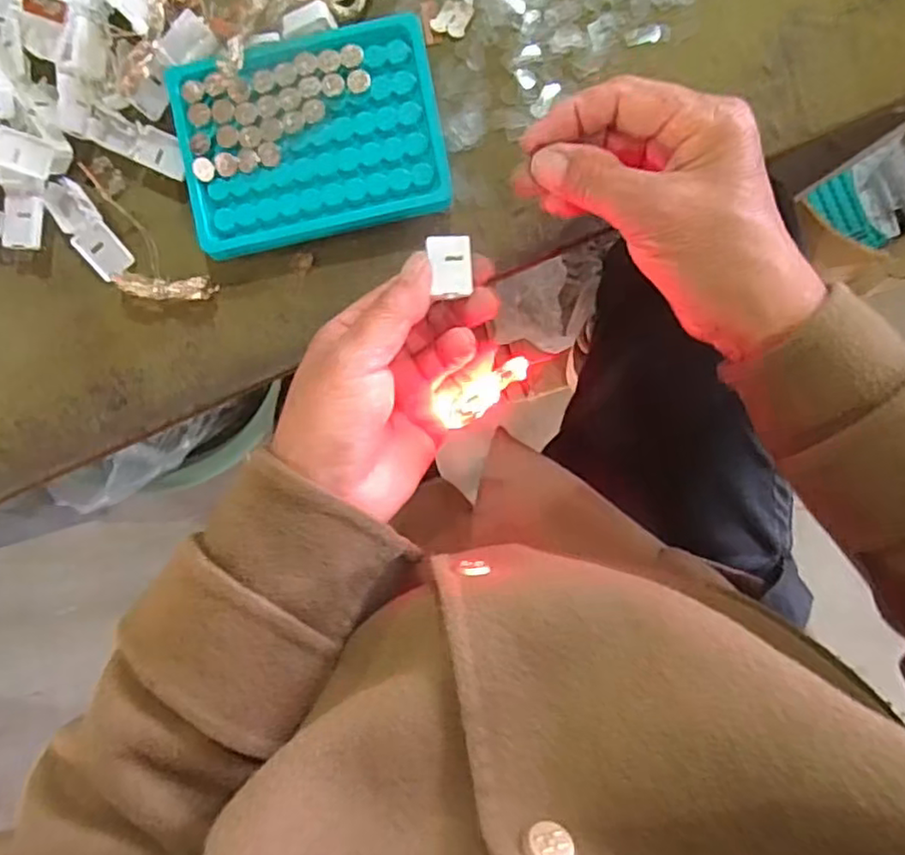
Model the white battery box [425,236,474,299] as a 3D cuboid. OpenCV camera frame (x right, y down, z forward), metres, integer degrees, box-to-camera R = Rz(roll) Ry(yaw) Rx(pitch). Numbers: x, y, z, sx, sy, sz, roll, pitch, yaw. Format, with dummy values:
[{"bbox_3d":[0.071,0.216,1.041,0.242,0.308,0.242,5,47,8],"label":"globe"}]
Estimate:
[{"bbox_3d":[-0.002,-0.072,0.283,0.019,0.009,0.026,-3,81,-9],"label":"white battery box"}]

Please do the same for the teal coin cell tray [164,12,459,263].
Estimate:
[{"bbox_3d":[-0.071,-0.145,0.324,0.128,0.017,0.095,-12,98,2],"label":"teal coin cell tray"}]

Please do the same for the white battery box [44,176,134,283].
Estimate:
[{"bbox_3d":[-0.190,-0.102,0.333,0.019,0.007,0.054,-37,96,5],"label":"white battery box"}]

